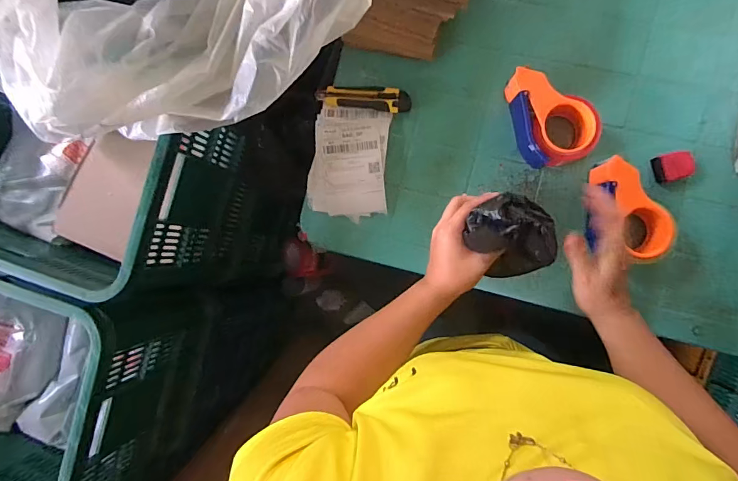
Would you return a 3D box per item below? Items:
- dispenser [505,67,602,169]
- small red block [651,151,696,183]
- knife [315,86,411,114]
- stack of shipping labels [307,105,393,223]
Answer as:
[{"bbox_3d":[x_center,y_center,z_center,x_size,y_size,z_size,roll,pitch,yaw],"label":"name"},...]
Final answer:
[{"bbox_3d":[0.290,-0.198,0.630,0.110,0.063,0.154,-16,88,5],"label":"dispenser"},{"bbox_3d":[0.484,-0.117,0.623,0.052,0.022,0.044,-15,87,8],"label":"small red block"},{"bbox_3d":[-0.009,-0.241,0.670,0.156,0.013,0.038,4,90,8],"label":"knife"},{"bbox_3d":[-0.035,-0.134,0.673,0.132,0.016,0.184,2,89,8],"label":"stack of shipping labels"}]

